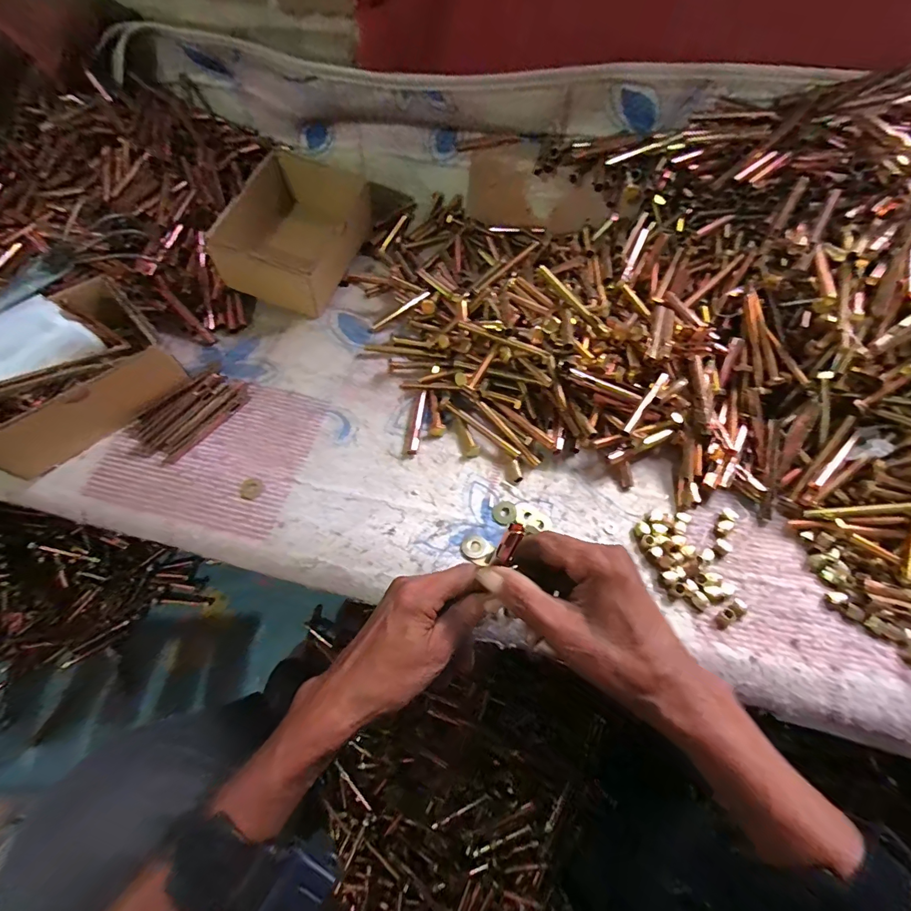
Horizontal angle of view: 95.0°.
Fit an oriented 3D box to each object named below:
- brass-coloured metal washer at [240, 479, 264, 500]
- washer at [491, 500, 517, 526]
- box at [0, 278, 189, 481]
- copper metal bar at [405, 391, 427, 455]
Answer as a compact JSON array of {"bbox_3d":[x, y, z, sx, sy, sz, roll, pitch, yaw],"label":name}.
[{"bbox_3d":[-0.207,0.034,0.422,0.019,0.005,0.022,30,64,15],"label":"brass-coloured metal washer"},{"bbox_3d":[0.050,0.057,0.422,0.025,0.006,0.026,1,60,-1],"label":"washer"},{"bbox_3d":[-0.409,-0.088,0.430,0.182,0.092,0.144,-40,69,-21],"label":"box"},{"bbox_3d":[-0.043,-0.037,0.458,0.014,0.012,0.082,5,60,1],"label":"copper metal bar"}]

